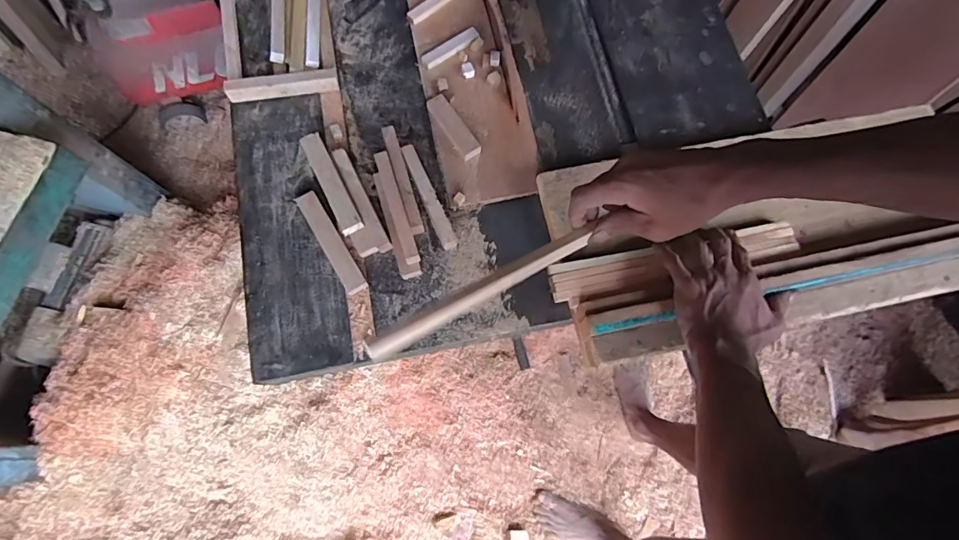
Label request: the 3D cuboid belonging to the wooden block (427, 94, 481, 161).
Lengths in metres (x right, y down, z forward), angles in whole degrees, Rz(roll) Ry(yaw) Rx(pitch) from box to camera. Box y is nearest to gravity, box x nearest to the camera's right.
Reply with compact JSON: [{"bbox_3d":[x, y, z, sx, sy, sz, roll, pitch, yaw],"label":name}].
[{"bbox_3d":[-0.033,-0.186,0.607,0.026,0.015,0.096,-33,76,-10],"label":"wooden block"}]

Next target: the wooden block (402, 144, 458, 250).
[{"bbox_3d":[-0.062,-0.089,0.574,0.019,0.027,0.139,-22,74,-7],"label":"wooden block"}]

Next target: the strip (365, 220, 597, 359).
[{"bbox_3d":[0.010,0.013,0.371,0.214,0.013,0.016,-27,74,-24],"label":"strip"}]

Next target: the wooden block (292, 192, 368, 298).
[{"bbox_3d":[-0.177,-0.034,0.555,0.027,0.015,0.136,-32,76,-10],"label":"wooden block"}]

